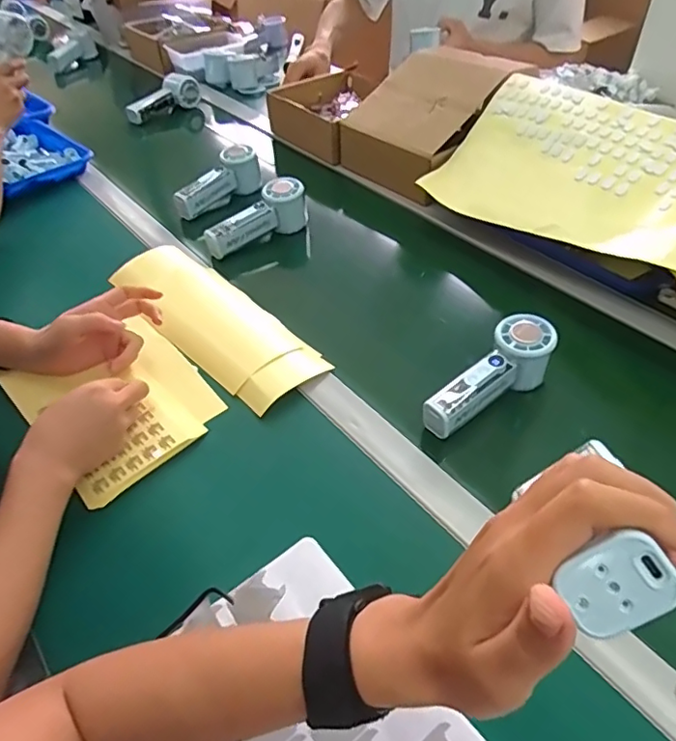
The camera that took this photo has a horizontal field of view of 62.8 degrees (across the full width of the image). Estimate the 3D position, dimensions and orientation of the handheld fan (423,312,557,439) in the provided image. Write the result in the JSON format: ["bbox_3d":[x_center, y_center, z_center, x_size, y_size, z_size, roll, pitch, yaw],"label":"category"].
[{"bbox_3d":[0.150,0.010,0.541,0.152,0.060,0.052,-34,53,-27],"label":"handheld fan"}]

